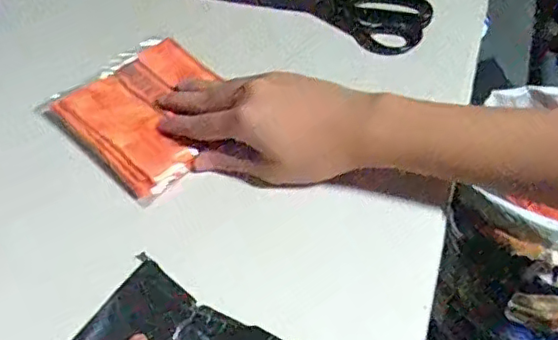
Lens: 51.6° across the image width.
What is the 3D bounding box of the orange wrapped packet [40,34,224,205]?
[{"bbox_3d":[-0.103,-0.050,0.479,0.138,0.014,0.133,40,61,22],"label":"orange wrapped packet"}]

